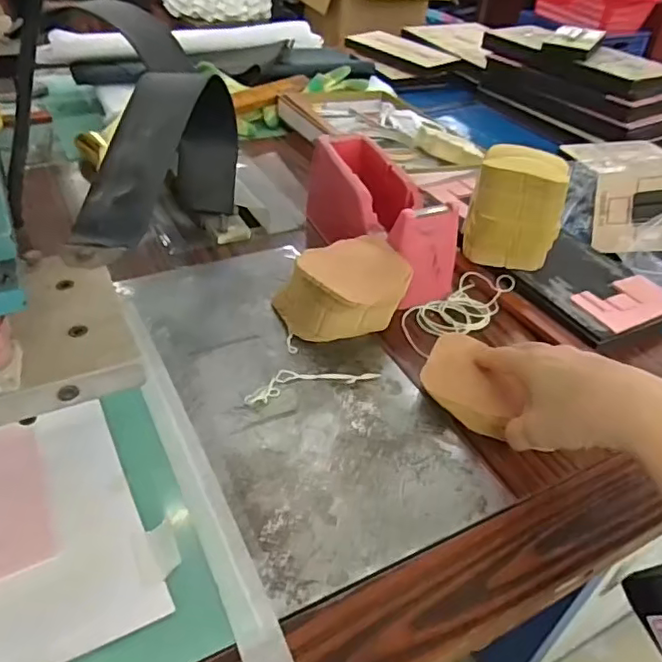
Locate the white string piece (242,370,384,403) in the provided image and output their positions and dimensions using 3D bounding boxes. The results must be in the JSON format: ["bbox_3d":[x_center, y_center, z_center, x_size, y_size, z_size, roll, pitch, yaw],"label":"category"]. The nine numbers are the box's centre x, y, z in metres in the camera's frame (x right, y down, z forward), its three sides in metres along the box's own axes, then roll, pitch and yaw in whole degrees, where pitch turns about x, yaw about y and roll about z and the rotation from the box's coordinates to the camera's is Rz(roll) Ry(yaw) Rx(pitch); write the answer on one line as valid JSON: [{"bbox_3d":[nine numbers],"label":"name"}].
[{"bbox_3d":[-0.016,0.039,0.463,0.108,0.005,0.026,-11,43,-19],"label":"white string piece"}]

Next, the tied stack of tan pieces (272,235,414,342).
[{"bbox_3d":[0.012,-0.034,0.507,0.105,0.067,0.078,-7,42,-15],"label":"tied stack of tan pieces"}]

